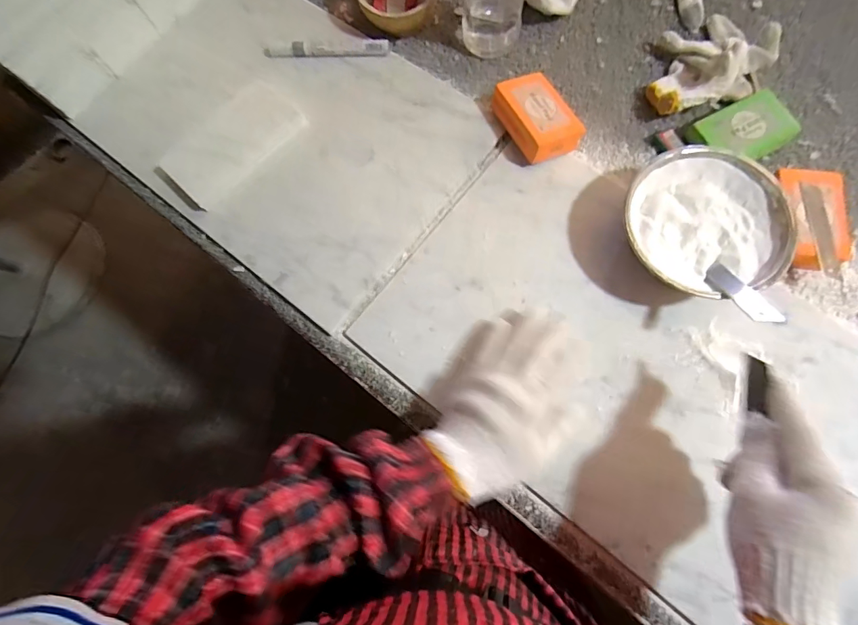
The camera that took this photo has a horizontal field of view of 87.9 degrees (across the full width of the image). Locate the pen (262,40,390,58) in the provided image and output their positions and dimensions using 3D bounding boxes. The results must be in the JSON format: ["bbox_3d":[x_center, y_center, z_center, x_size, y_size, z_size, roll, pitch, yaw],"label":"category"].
[{"bbox_3d":[-0.122,-0.311,0.526,0.149,0.013,0.014,0,74,1],"label":"pen"}]

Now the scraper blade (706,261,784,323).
[{"bbox_3d":[0.269,-0.017,0.386,0.025,0.007,0.073,-18,48,-4],"label":"scraper blade"}]

